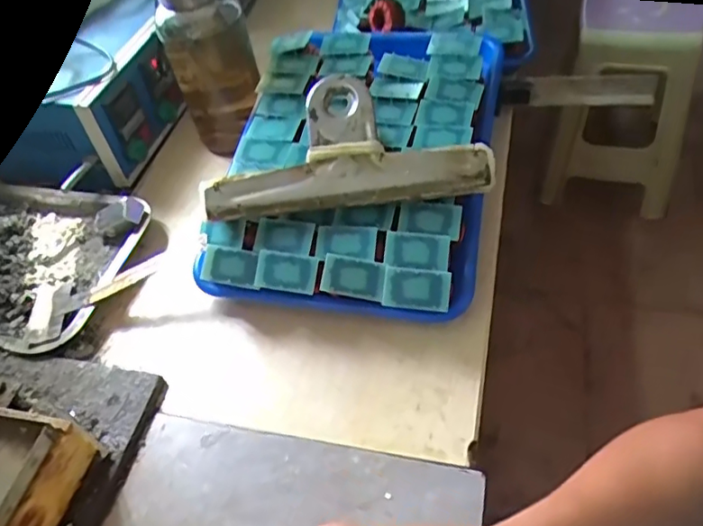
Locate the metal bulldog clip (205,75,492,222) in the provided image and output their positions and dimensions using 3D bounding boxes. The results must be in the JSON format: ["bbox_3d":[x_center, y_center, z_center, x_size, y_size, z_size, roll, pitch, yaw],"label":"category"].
[{"bbox_3d":[-0.009,-0.096,0.471,0.227,0.018,0.101,-5,87,9],"label":"metal bulldog clip"}]

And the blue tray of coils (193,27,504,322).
[{"bbox_3d":[0.009,-0.114,0.536,0.231,0.055,0.333,4,62,15],"label":"blue tray of coils"}]

